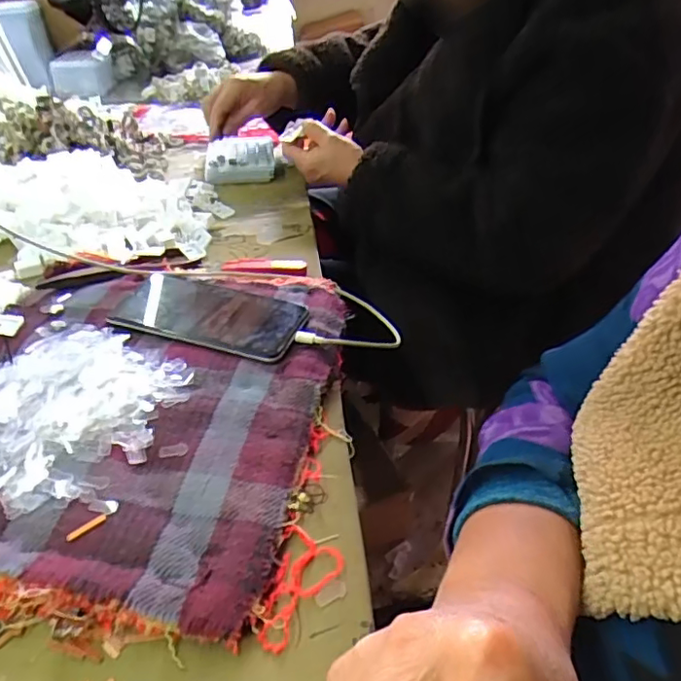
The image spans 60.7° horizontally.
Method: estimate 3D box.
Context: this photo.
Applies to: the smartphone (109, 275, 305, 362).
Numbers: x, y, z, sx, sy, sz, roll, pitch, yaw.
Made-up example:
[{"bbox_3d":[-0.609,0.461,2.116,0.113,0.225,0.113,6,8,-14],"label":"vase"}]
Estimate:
[{"bbox_3d":[-0.111,-0.027,0.499,0.163,0.009,0.086,15,40,17],"label":"smartphone"}]

